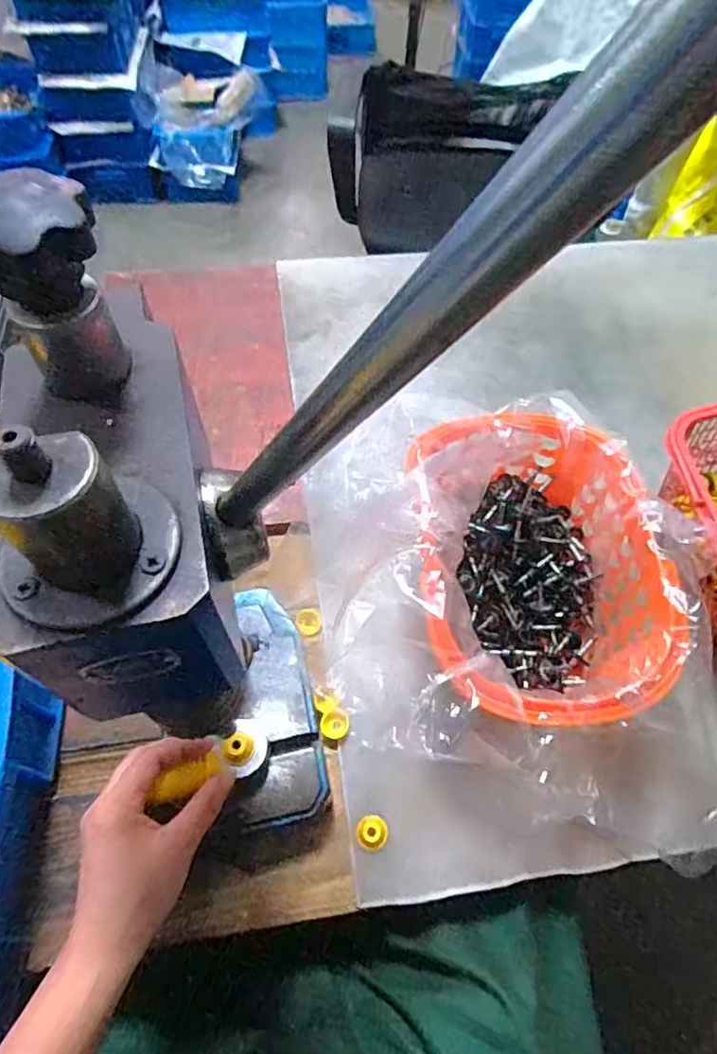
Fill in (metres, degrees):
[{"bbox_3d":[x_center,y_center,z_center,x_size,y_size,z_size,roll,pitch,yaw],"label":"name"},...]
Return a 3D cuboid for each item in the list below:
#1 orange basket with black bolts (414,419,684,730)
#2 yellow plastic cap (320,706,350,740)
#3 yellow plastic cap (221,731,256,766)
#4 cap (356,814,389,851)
[{"bbox_3d":[0.136,0.037,0.491,0.190,0.123,0.266,-3,59,-4],"label":"orange basket with black bolts"},{"bbox_3d":[-0.021,0.172,0.505,0.025,0.006,0.024,1,58,-1],"label":"yellow plastic cap"},{"bbox_3d":[-0.087,0.164,0.428,0.021,0.010,0.022,1,58,-1],"label":"yellow plastic cap"},{"bbox_3d":[0.011,0.243,0.461,0.025,0.010,0.024,1,58,-1],"label":"cap"}]

